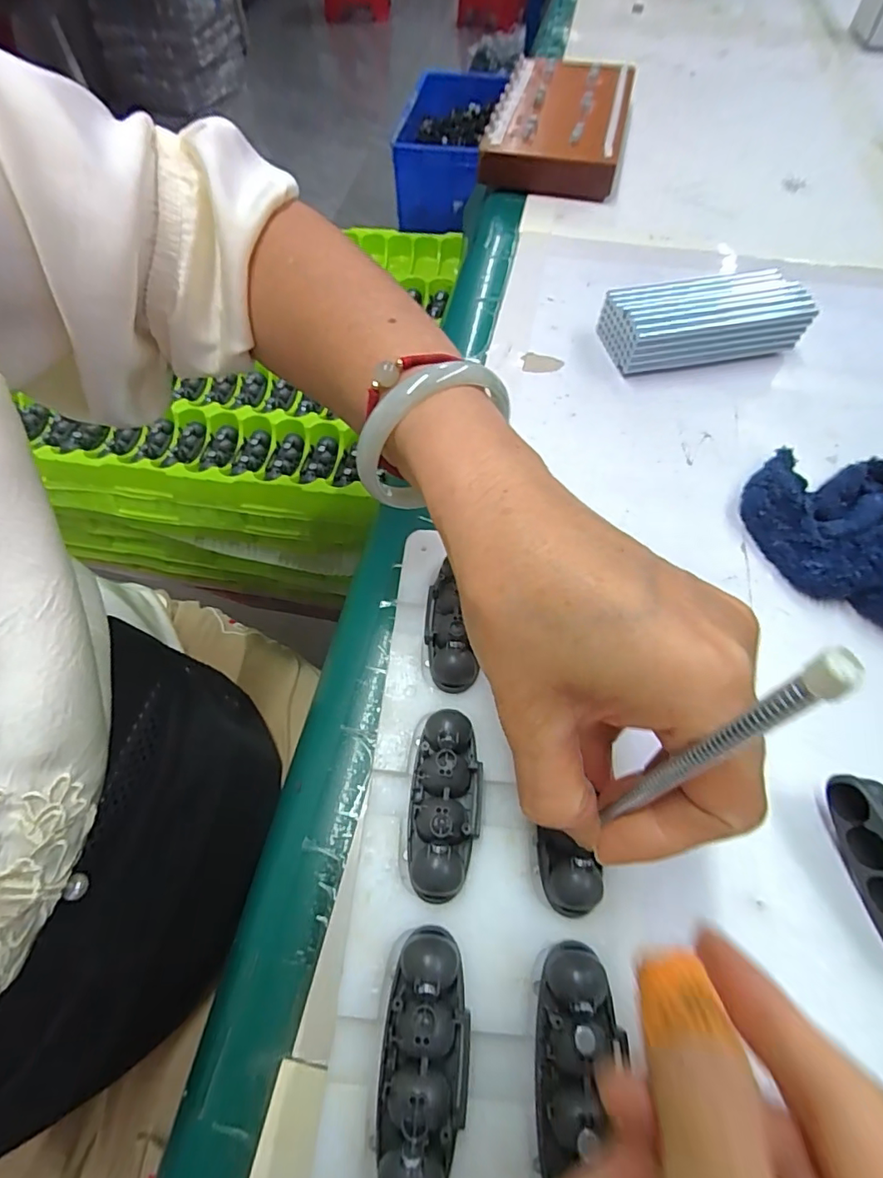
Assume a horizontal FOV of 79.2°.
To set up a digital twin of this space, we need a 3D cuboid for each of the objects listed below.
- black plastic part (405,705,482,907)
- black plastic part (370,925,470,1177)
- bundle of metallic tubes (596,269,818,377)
[{"bbox_3d":[0.002,0.075,0.190,0.025,0.014,0.061,5,59,3],"label":"black plastic part"},{"bbox_3d":[-0.006,0.136,0.155,0.026,0.017,0.063,3,59,2],"label":"black plastic part"},{"bbox_3d":[0.170,-0.174,0.348,0.119,0.031,0.049,-9,59,-5],"label":"bundle of metallic tubes"}]

